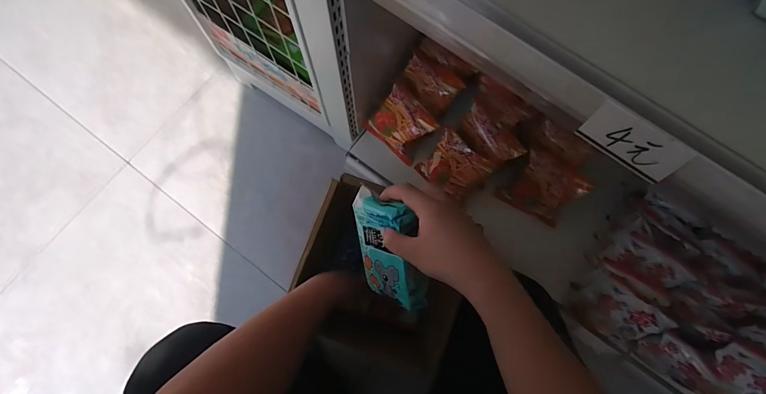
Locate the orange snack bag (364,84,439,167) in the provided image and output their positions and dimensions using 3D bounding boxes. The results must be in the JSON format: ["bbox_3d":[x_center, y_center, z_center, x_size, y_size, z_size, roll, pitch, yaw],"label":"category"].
[{"bbox_3d":[0.037,-0.155,0.751,0.127,0.131,0.042,49,44,13],"label":"orange snack bag"}]

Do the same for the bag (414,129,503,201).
[{"bbox_3d":[0.149,-0.061,0.725,0.126,0.132,0.052,46,45,9],"label":"bag"}]

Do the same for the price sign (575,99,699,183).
[{"bbox_3d":[0.200,-0.043,0.283,0.075,0.037,0.004,36,51,8],"label":"price sign"}]

